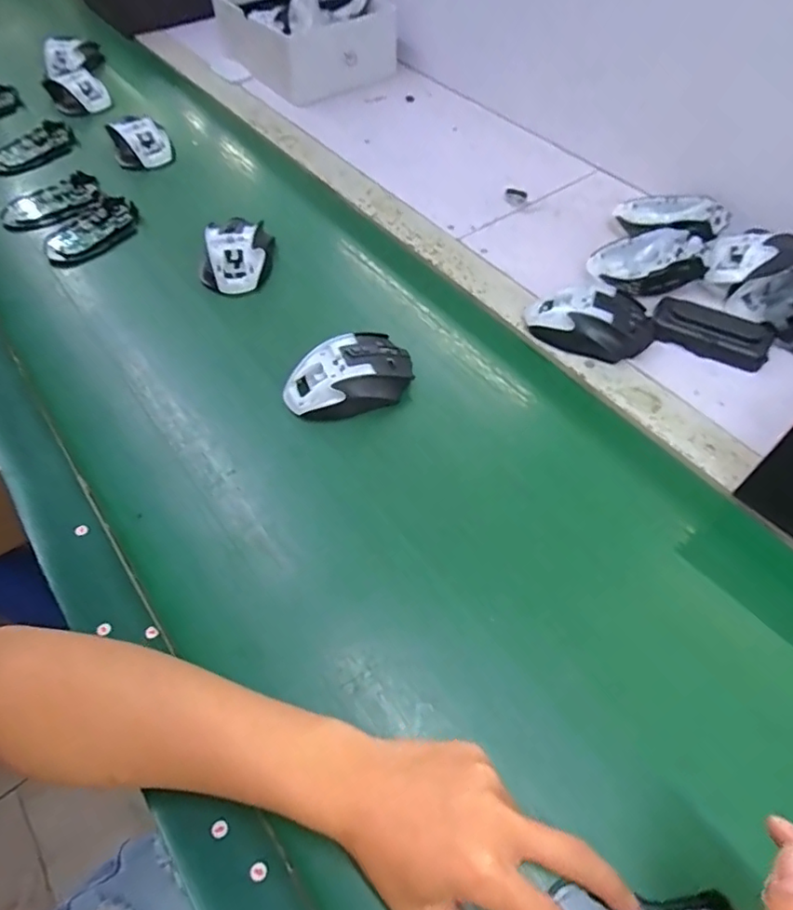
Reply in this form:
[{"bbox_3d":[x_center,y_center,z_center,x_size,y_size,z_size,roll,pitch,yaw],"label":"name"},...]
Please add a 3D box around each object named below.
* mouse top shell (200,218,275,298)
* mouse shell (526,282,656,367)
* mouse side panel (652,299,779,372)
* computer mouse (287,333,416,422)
[{"bbox_3d":[-0.175,-0.216,0.612,0.078,0.039,0.087,-5,55,-2],"label":"mouse top shell"},{"bbox_3d":[0.186,-0.127,0.546,0.117,0.039,0.072,3,55,3],"label":"mouse shell"},{"bbox_3d":[0.302,-0.119,0.545,0.106,0.027,0.047,26,59,18],"label":"mouse side panel"},{"bbox_3d":[-0.041,-0.070,0.507,0.112,0.036,0.066,-28,59,-18],"label":"computer mouse"}]

